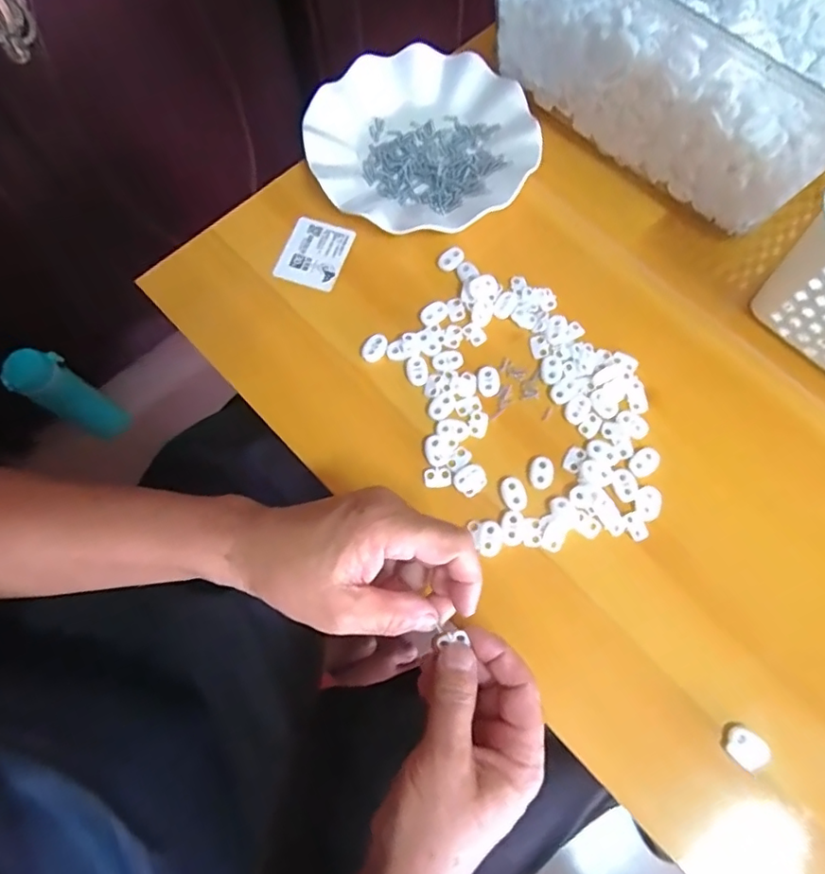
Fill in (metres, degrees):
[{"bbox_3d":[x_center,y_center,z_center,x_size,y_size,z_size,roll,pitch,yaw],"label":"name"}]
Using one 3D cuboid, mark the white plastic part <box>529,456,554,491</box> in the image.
[{"bbox_3d":[0.089,0.024,0.388,0.016,0.004,0.023,11,72,3],"label":"white plastic part"}]

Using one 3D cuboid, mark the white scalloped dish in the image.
[{"bbox_3d":[0.008,-0.243,0.469,0.178,0.027,0.175,0,71,0],"label":"white scalloped dish"}]

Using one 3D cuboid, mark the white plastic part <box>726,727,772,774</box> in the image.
[{"bbox_3d":[0.196,0.182,0.330,0.020,0.007,0.020,-39,76,-12],"label":"white plastic part"}]

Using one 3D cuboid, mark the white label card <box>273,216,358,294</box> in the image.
[{"bbox_3d":[-0.078,-0.147,0.452,0.048,0.004,0.059,20,73,3],"label":"white label card"}]

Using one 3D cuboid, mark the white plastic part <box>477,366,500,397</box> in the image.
[{"bbox_3d":[0.056,-0.041,0.411,0.016,0.004,0.022,-5,71,-2],"label":"white plastic part"}]

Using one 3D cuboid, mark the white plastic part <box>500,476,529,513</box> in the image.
[{"bbox_3d":[0.069,0.039,0.383,0.016,0.004,0.023,-18,72,-6],"label":"white plastic part"}]

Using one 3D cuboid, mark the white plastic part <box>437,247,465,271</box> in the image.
[{"bbox_3d":[0.031,-0.140,0.443,0.021,0.008,0.013,-28,74,-9],"label":"white plastic part"}]

